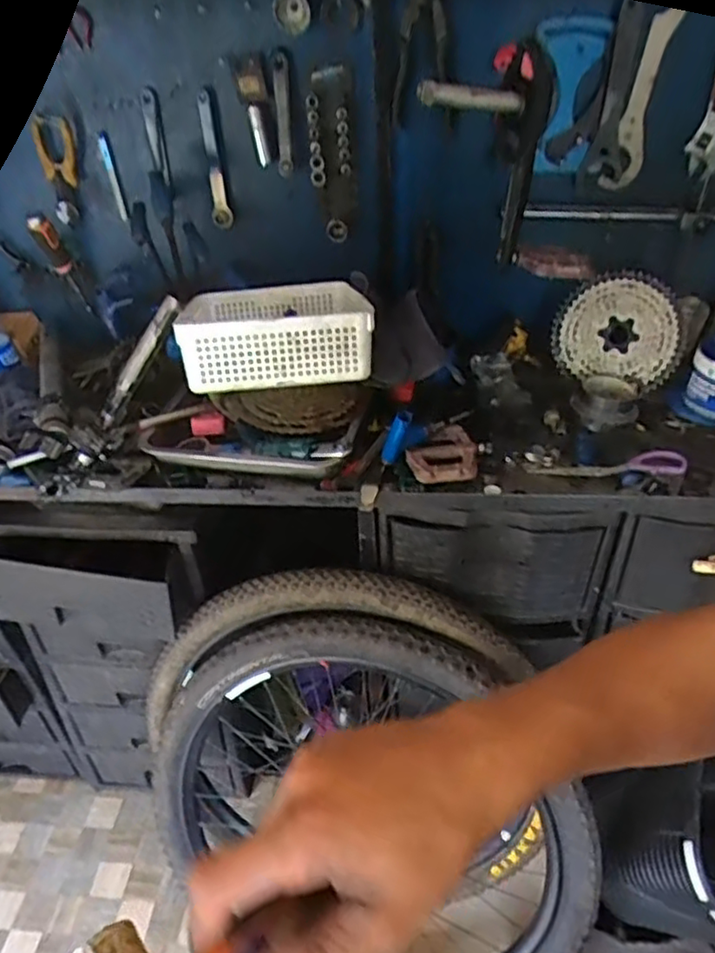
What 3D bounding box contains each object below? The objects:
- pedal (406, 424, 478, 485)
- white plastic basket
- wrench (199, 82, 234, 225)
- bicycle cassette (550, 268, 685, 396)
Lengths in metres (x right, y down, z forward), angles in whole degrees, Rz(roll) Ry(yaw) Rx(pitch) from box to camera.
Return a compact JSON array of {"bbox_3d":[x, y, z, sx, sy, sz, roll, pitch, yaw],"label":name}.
[{"bbox_3d":[0.120,-0.037,0.945,0.096,0.030,0.105,-2,39,1],"label":"pedal"},{"bbox_3d":[-0.121,-0.220,0.953,0.258,0.083,0.339,-4,26,-2],"label":"white plastic basket"},{"bbox_3d":[-0.225,-0.499,1.042,0.032,0.196,0.014,3,37,8],"label":"wrench"},{"bbox_3d":[0.438,-0.245,1.093,0.207,0.180,0.045,14,12,10],"label":"bicycle cassette"}]

